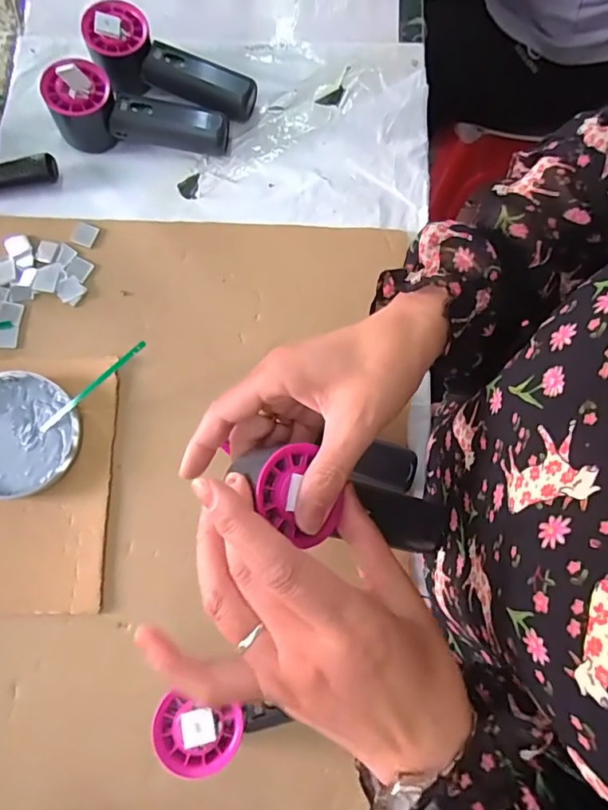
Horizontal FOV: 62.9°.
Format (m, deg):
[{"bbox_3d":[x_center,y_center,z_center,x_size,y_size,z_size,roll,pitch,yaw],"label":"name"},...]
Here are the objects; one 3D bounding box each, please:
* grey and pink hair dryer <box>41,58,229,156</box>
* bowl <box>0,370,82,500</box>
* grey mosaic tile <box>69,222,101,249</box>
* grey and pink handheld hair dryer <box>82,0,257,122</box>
[{"bbox_3d":[-0.148,-0.264,0.450,0.153,0.059,0.054,7,77,1],"label":"grey and pink hair dryer"},{"bbox_3d":[-0.233,0.025,0.402,0.102,0.018,0.098,0,77,-1],"label":"bowl"},{"bbox_3d":[-0.199,-0.155,0.451,0.022,0.005,0.020,21,78,4],"label":"grey mosaic tile"},{"bbox_3d":[-0.124,-0.314,0.468,0.158,0.046,0.057,20,78,-9],"label":"grey and pink handheld hair dryer"}]

